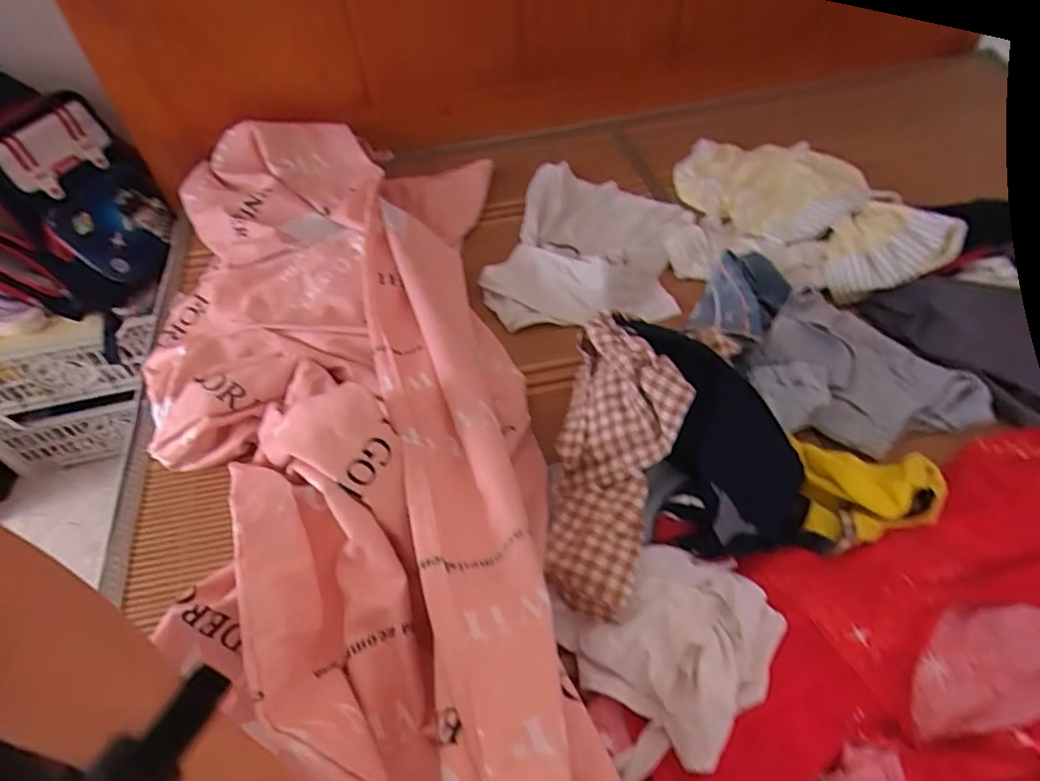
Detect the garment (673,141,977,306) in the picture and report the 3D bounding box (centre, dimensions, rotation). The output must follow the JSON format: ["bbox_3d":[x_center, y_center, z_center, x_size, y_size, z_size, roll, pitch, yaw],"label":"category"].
[{"bbox_3d":[0.454,-0.307,0.981,0.411,0.081,0.349,12,52,14],"label":"garment"}]

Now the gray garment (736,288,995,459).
[{"bbox_3d":[0.433,-0.022,0.763,0.279,0.076,0.186,1,50,5],"label":"gray garment"}]

